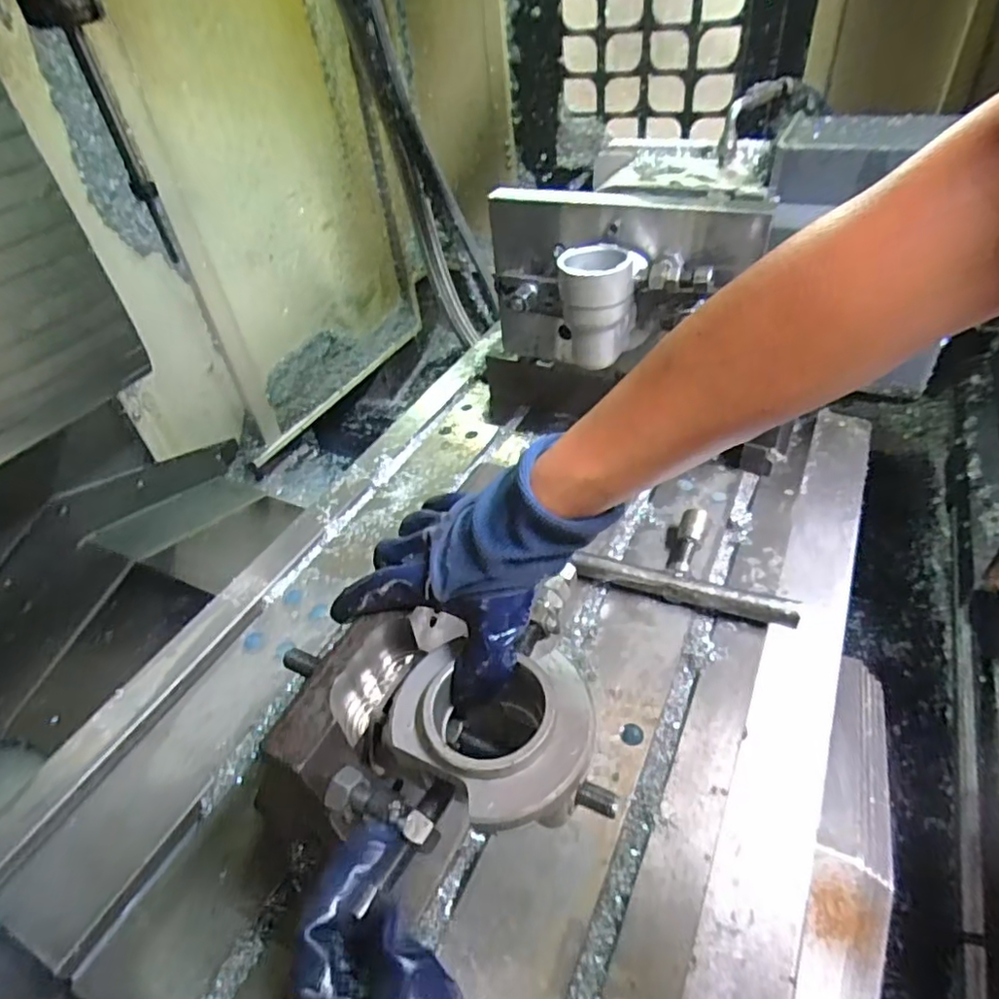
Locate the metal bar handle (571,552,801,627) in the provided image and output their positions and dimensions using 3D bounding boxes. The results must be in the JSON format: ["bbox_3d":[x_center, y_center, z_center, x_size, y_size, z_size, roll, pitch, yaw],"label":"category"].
[{"bbox_3d":[0.183,0.089,0.621,0.211,0.018,0.023,12,45,20],"label":"metal bar handle"}]

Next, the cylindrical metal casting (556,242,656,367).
[{"bbox_3d":[0.108,-0.200,0.642,0.090,0.103,0.070,-2,42,5],"label":"cylindrical metal casting"}]

